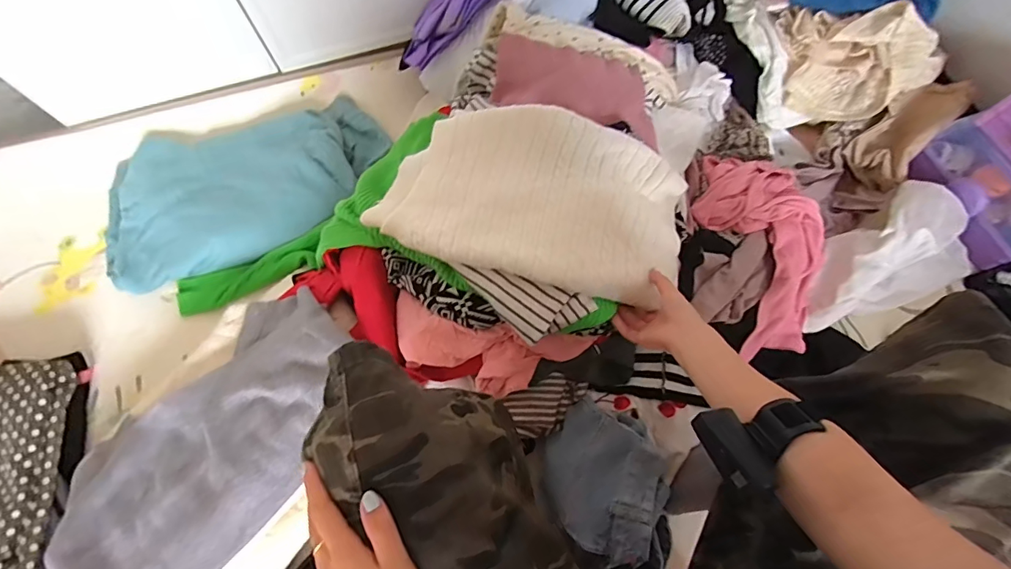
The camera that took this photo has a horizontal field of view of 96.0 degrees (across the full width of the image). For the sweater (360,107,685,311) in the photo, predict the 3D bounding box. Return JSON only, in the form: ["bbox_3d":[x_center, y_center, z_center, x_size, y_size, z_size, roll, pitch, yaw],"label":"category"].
[{"bbox_3d":[0.042,-0.113,0.612,0.392,0.095,0.235,10,70,4],"label":"sweater"}]

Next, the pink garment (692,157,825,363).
[{"bbox_3d":[0.435,-0.066,0.760,0.182,0.072,0.338,-12,70,-4],"label":"pink garment"}]

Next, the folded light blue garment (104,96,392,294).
[{"bbox_3d":[-0.495,-0.200,0.862,0.516,0.048,0.305,-15,70,-5],"label":"folded light blue garment"}]

